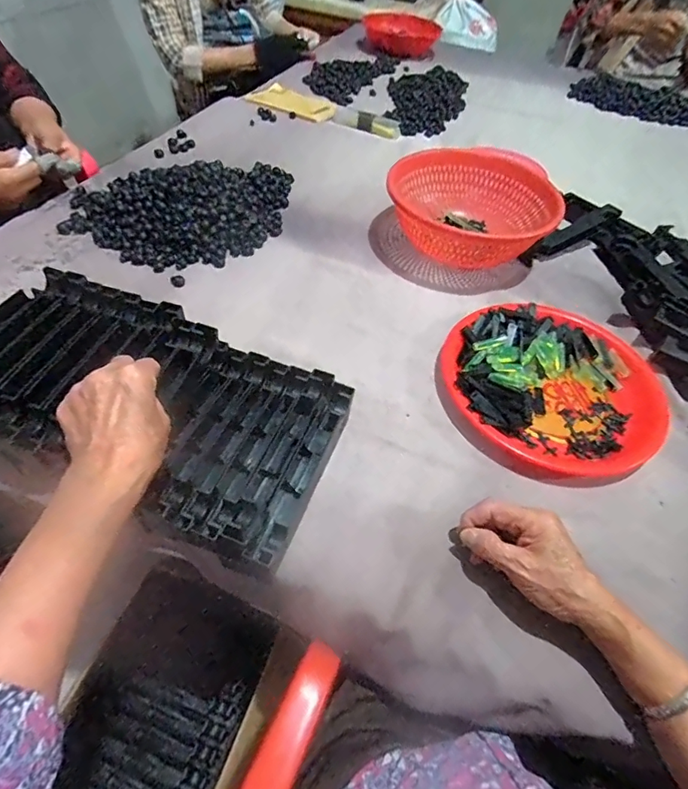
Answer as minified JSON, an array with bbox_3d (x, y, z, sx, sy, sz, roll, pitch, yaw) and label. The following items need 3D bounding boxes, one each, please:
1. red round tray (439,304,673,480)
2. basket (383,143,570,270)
[{"bbox_3d":[0.253,-0.014,0.557,0.256,0.038,0.244,3,51,-4],"label":"red round tray"},{"bbox_3d":[0.187,-0.284,0.720,0.238,0.102,0.243,3,51,-4],"label":"basket"}]

